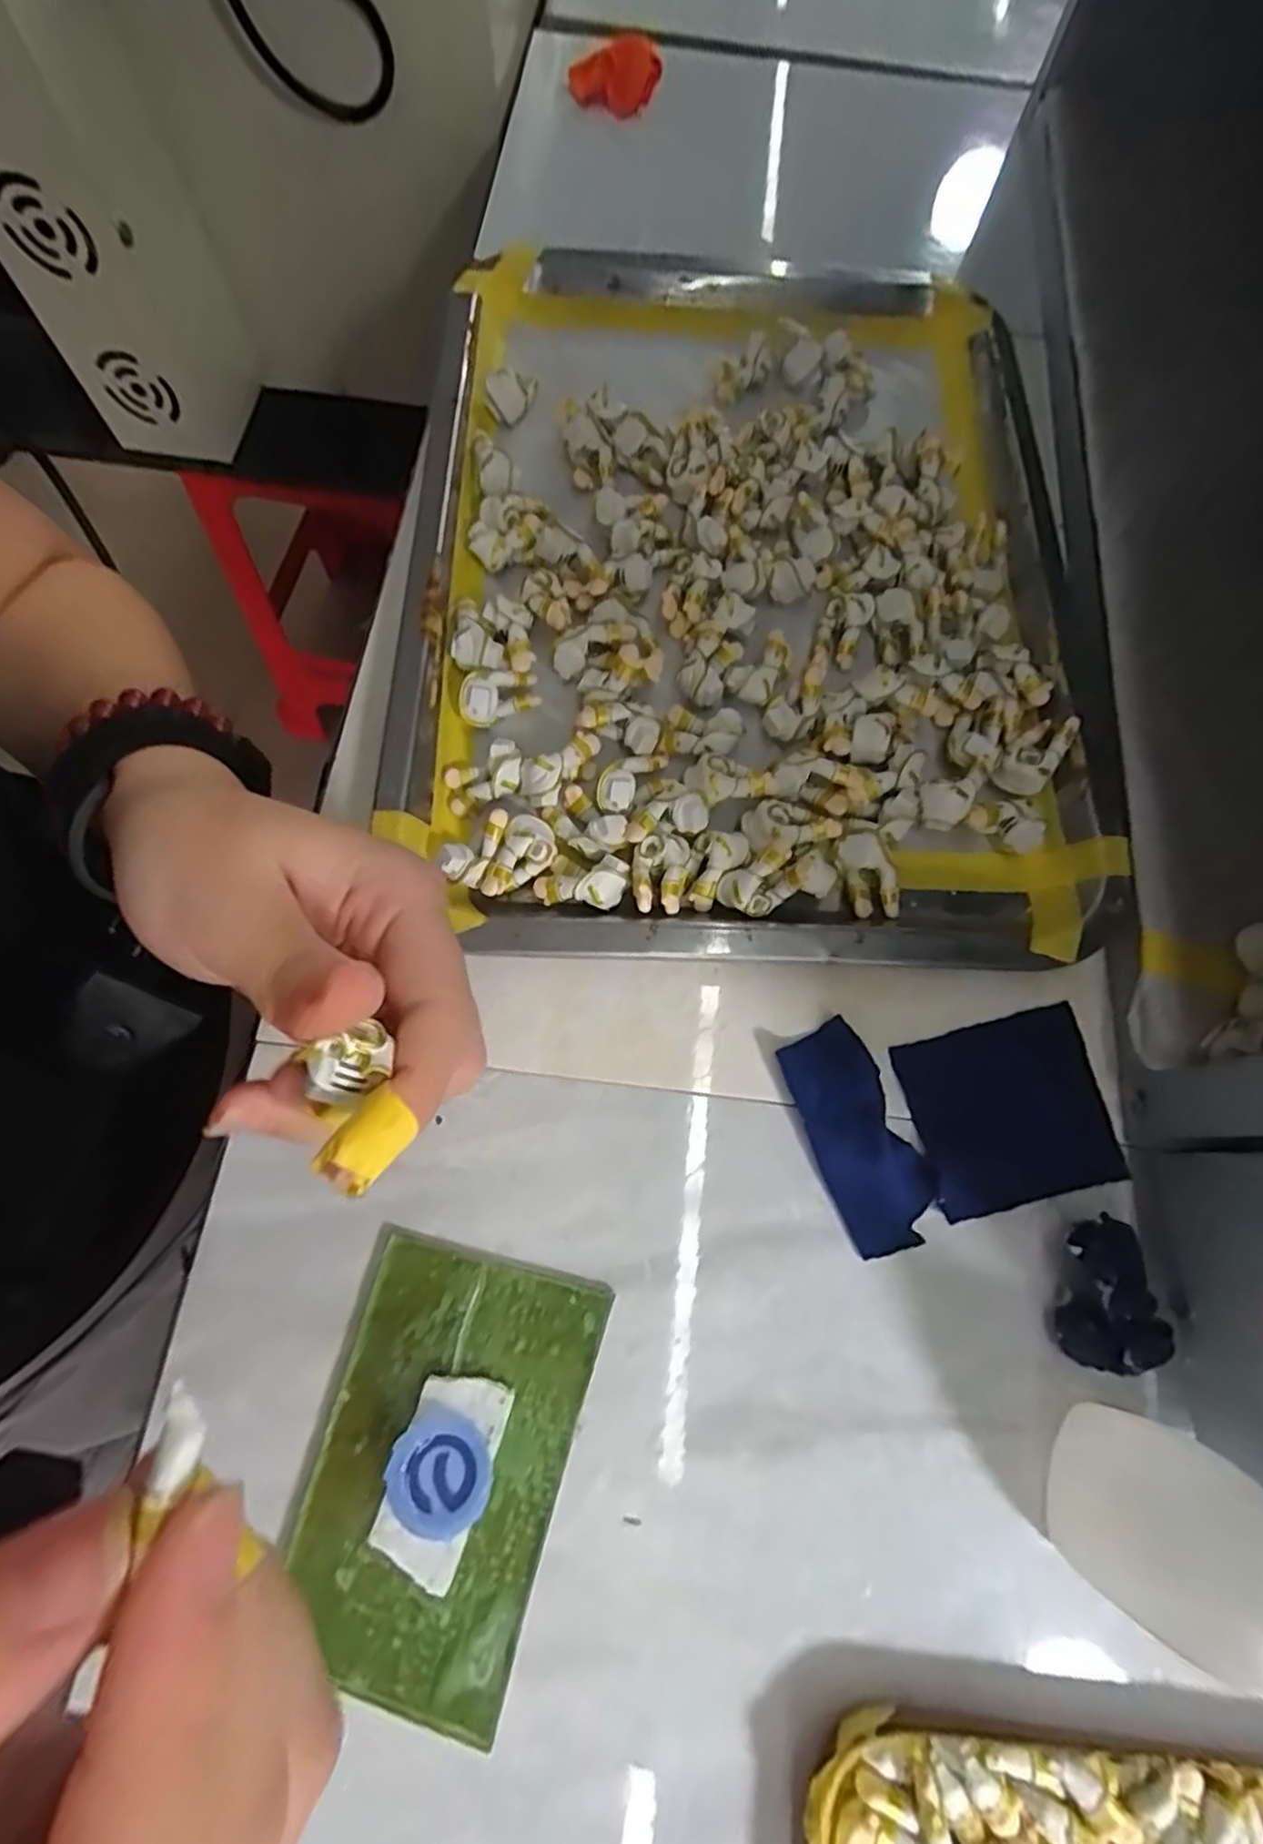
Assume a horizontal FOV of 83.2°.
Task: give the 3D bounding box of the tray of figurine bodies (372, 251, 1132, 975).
[{"bbox_3d":[0.045,-0.145,0.291,0.263,0.028,0.340,3,71,-2],"label":"tray of figurine bodies"}]

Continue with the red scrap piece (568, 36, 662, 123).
[{"bbox_3d":[-0.012,-0.476,0.404,0.063,0.028,0.016,29,73,27],"label":"red scrap piece"}]

